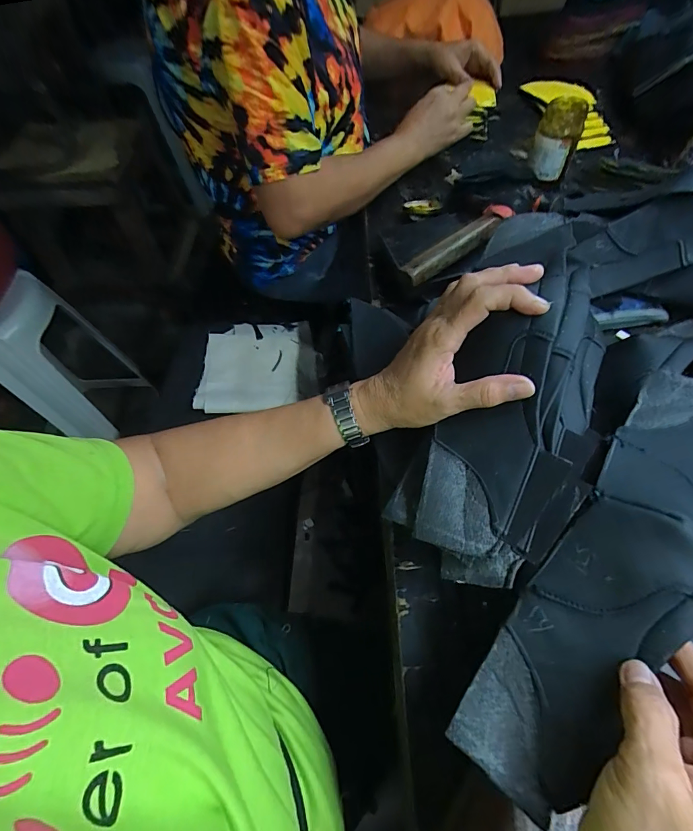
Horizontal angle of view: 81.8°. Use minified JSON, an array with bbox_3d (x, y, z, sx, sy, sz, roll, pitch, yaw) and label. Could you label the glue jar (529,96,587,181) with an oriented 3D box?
[{"bbox_3d":[0.288,-0.379,0.552,0.053,0.081,0.053,-1,59,2],"label":"glue jar"}]

